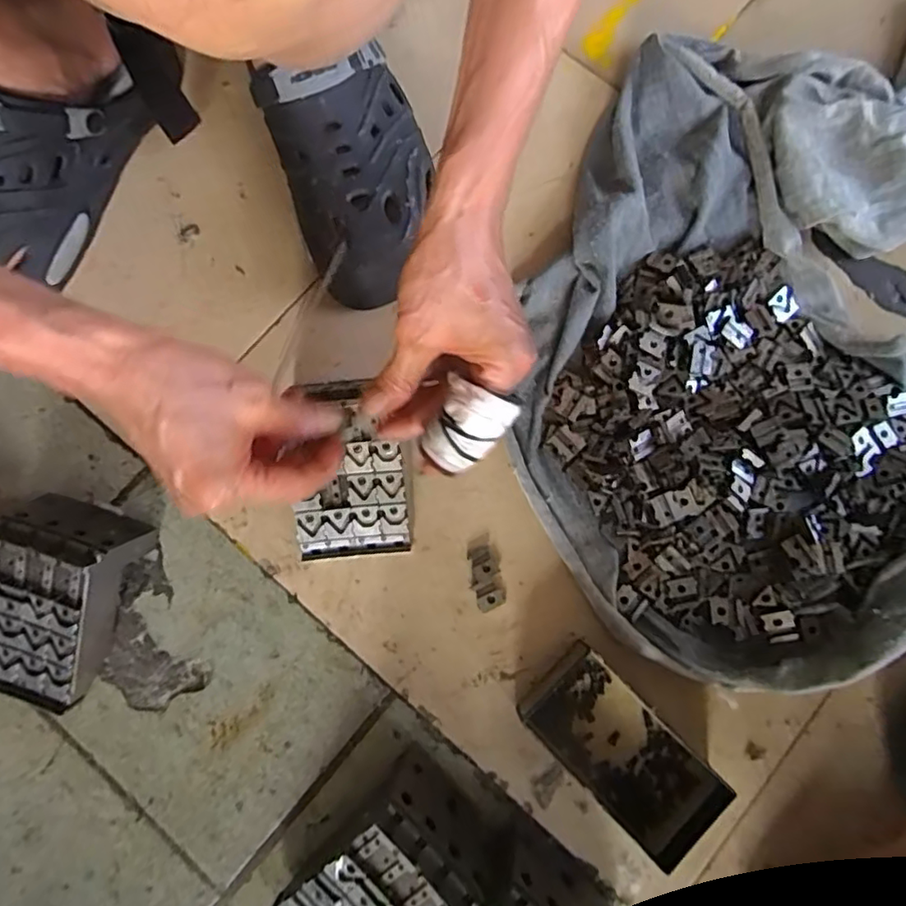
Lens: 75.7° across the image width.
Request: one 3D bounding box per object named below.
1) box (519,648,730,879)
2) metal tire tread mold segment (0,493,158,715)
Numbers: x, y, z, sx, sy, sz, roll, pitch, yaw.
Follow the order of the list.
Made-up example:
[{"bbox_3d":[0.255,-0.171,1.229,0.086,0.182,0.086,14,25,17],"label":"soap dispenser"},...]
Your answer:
[{"bbox_3d":[0.113,0.202,0.397,0.070,0.040,0.135,-44,82,-7],"label":"box"},{"bbox_3d":[-0.286,0.102,0.405,0.091,0.065,0.137,18,80,4],"label":"metal tire tread mold segment"}]

